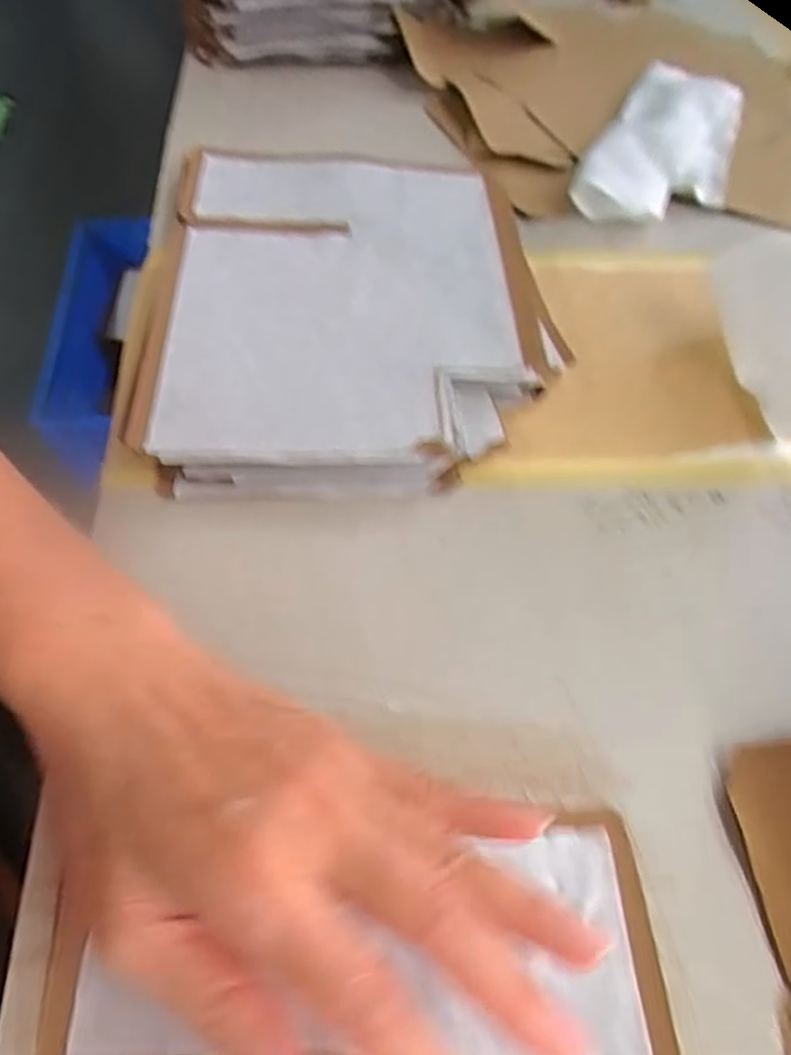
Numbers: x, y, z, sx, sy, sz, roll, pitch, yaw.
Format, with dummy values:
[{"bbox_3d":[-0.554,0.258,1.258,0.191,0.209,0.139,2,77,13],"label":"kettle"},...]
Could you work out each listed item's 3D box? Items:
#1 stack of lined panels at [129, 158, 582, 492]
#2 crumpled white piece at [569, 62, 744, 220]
[{"bbox_3d":[-0.021,-0.124,0.379,0.210,0.026,0.241,-1,57,-4],"label":"stack of lined panels"},{"bbox_3d":[0.195,-0.273,0.494,0.092,0.027,0.215,26,59,13],"label":"crumpled white piece"}]

